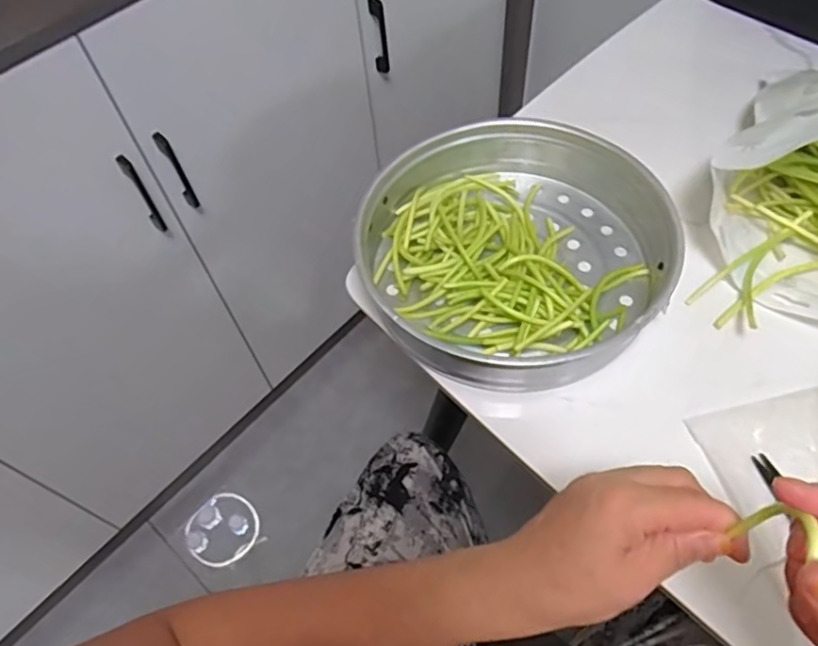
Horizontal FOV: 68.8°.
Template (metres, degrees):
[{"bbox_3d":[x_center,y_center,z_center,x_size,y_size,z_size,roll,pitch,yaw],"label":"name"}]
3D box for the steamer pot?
[{"bbox_3d":[0.089,-0.071,0.524,0.251,0.074,0.242,-2,57,3],"label":"steamer pot"}]

